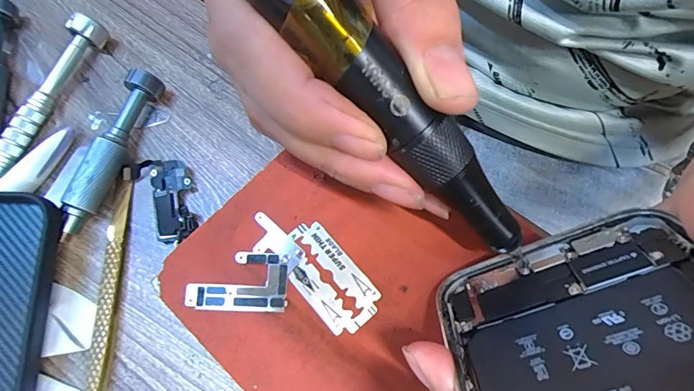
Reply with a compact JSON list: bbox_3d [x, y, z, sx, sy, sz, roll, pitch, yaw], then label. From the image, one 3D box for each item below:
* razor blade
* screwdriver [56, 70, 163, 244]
[{"bbox_3d":[-0.008,0.029,0.153,0.022,0.004,0.042,-40,77,-11],"label":"razor blade"},{"bbox_3d":[-0.113,-0.021,0.199,0.014,0.012,0.084,18,74,5],"label":"screwdriver"}]

